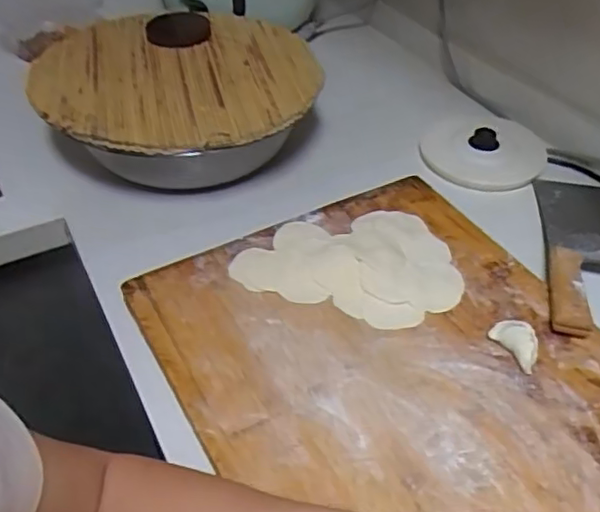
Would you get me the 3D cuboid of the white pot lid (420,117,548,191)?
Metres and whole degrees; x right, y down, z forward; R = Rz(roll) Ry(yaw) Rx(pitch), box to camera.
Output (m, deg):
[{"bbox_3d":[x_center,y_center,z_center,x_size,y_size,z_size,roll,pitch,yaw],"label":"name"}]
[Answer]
[{"bbox_3d":[0.230,-0.134,0.780,0.148,0.046,0.131,13,45,13],"label":"white pot lid"}]

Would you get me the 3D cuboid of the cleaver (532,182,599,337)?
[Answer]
[{"bbox_3d":[0.295,-0.014,0.626,0.094,0.031,0.259,9,44,10],"label":"cleaver"}]

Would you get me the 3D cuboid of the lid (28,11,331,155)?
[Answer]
[{"bbox_3d":[-0.146,-0.219,0.729,0.308,0.020,0.321,0,43,0],"label":"lid"}]

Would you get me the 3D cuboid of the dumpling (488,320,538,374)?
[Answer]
[{"bbox_3d":[0.185,0.073,0.526,0.025,0.022,0.046,-24,48,-23],"label":"dumpling"}]

